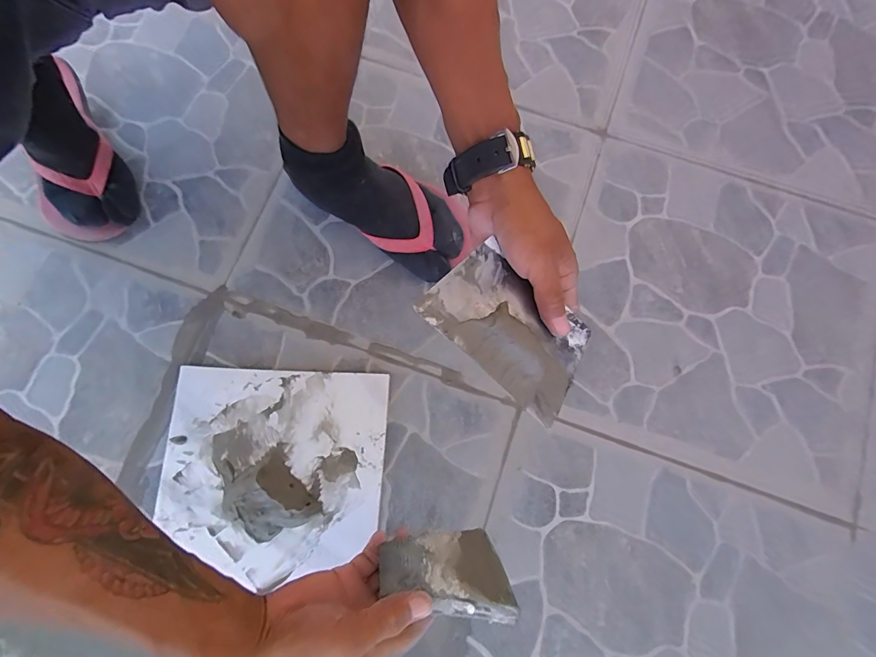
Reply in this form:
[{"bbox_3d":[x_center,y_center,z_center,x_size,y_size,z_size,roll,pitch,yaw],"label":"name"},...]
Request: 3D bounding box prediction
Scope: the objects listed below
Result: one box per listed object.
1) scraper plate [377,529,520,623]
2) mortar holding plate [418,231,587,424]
[{"bbox_3d":[0.005,0.204,0.336,0.104,0.076,0.016,6,105,-7],"label":"scraper plate"},{"bbox_3d":[0.060,-0.001,0.309,0.136,0.015,0.089,39,68,-10],"label":"mortar holding plate"}]

